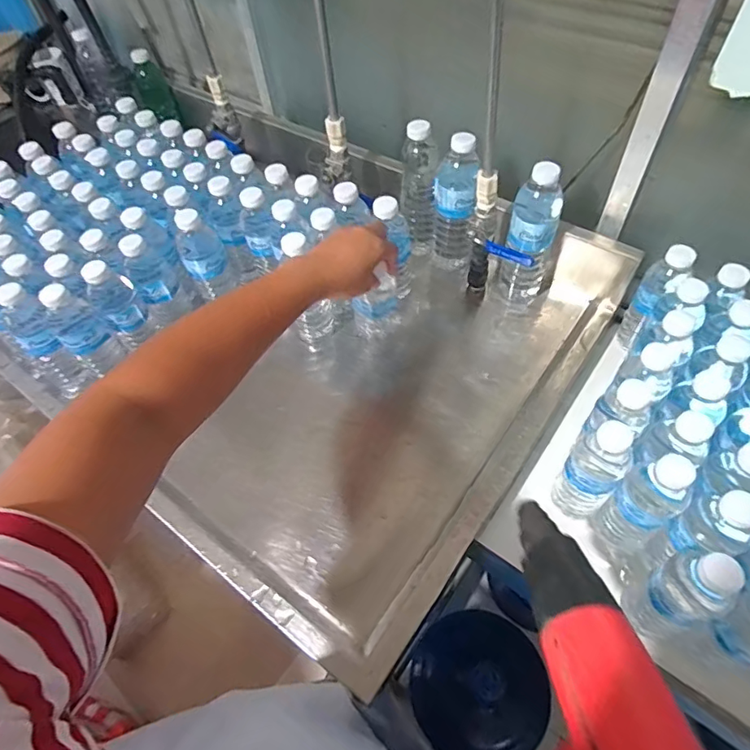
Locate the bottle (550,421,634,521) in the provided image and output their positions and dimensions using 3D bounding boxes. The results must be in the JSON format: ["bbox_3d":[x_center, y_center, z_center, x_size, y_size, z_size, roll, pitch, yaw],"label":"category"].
[{"bbox_3d":[0.234,0.110,0.548,0.057,0.162,0.059,-2,55,3],"label":"bottle"}]

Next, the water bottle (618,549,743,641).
[{"bbox_3d":[0.286,0.204,0.466,0.048,0.160,0.054,-26,58,-14],"label":"water bottle"}]

